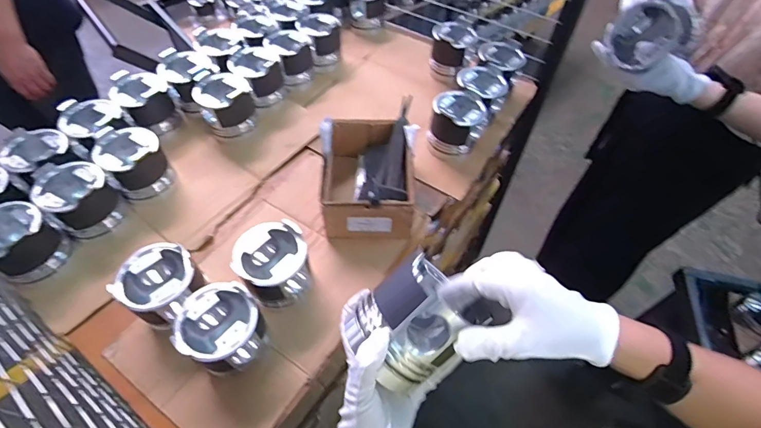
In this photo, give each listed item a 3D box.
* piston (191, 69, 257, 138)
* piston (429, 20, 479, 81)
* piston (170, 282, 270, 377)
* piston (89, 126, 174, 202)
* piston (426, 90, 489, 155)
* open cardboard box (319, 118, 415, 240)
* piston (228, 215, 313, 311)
[{"bbox_3d":[-0.301,-0.209,0.776,0.102,0.107,0.095,-17,53,-14],"label":"piston"},{"bbox_3d":[0.169,-0.380,0.920,0.099,0.098,0.099,15,52,11],"label":"piston"},{"bbox_3d":[-0.205,0.161,0.522,0.099,0.107,0.097,0,51,0],"label":"piston"},{"bbox_3d":[-0.428,-0.087,0.689,0.098,0.108,0.093,-34,59,-25],"label":"piston"},{"bbox_3d":[0.149,-0.175,0.766,0.101,0.088,0.102,0,51,0],"label":"piston"},{"bbox_3d":[-0.019,-0.071,0.668,0.152,0.117,0.196,-3,51,-3],"label":"open cardboard box"},{"bbox_3d":[-0.154,0.078,0.574,0.095,0.100,0.093,0,51,0],"label":"piston"}]

